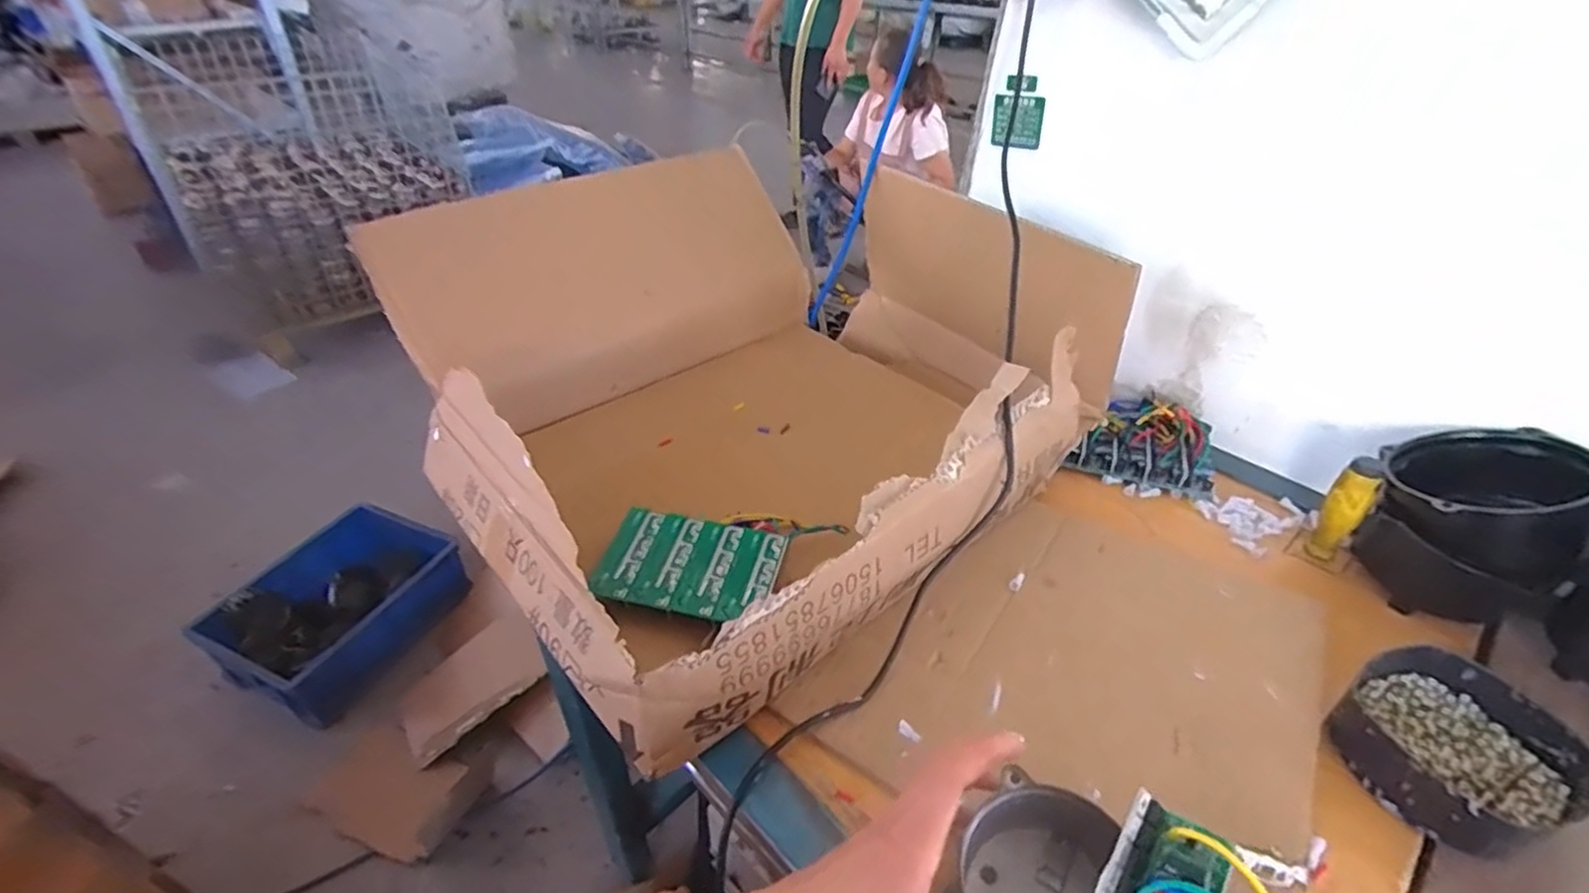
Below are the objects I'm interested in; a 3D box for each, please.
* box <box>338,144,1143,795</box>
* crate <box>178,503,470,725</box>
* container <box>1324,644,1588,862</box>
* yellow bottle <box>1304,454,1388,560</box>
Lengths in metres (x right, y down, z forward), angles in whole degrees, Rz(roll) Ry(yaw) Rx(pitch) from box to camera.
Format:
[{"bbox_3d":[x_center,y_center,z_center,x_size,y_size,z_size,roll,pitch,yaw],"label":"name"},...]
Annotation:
[{"bbox_3d":[-0.043,-0.076,0.661,0.562,0.230,0.502,-28,46,-33],"label":"box"},{"bbox_3d":[-0.928,0.314,1.419,0.313,0.173,0.404,17,40,19],"label":"crate"},{"bbox_3d":[0.440,0.201,0.461,0.127,0.042,0.119,-17,41,-23],"label":"container"},{"bbox_3d":[0.487,0.057,0.611,0.024,0.109,0.030,-26,45,-31],"label":"yellow bottle"}]

